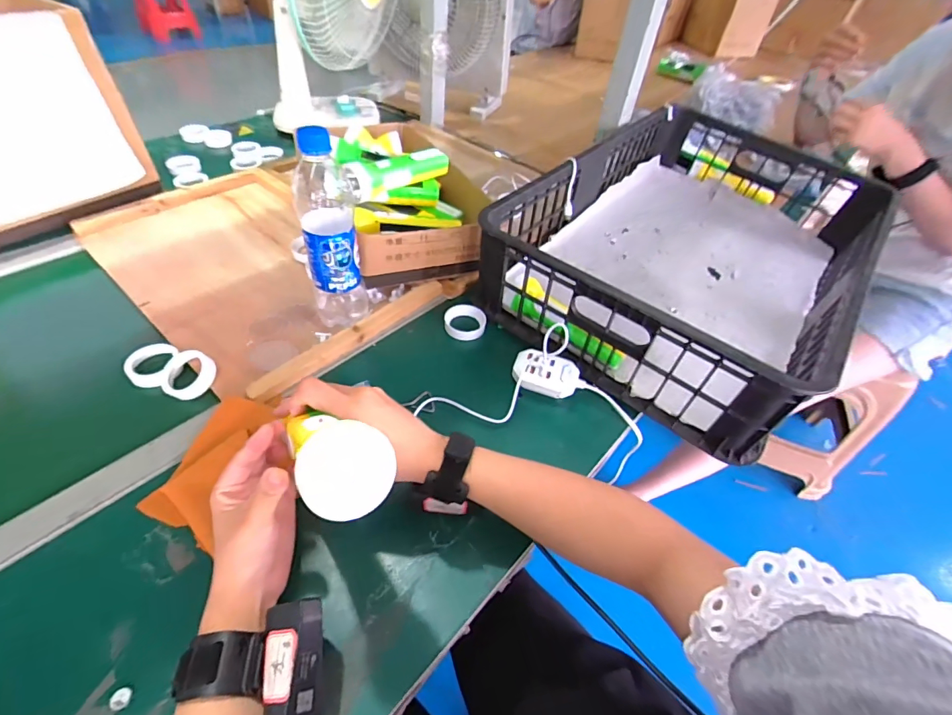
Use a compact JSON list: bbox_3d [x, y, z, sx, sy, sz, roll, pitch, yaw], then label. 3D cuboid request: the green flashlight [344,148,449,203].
[{"bbox_3d":[-0.115,-0.277,0.649,0.041,0.043,0.170,37,55,24],"label":"green flashlight"}]

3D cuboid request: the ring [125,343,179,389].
[{"bbox_3d":[-0.372,0.010,0.507,0.051,0.021,0.047,3,48,-3],"label":"ring"}]

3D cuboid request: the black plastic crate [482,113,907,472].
[{"bbox_3d":[0.362,-0.196,0.697,0.397,0.161,0.720,35,54,23],"label":"black plastic crate"}]

